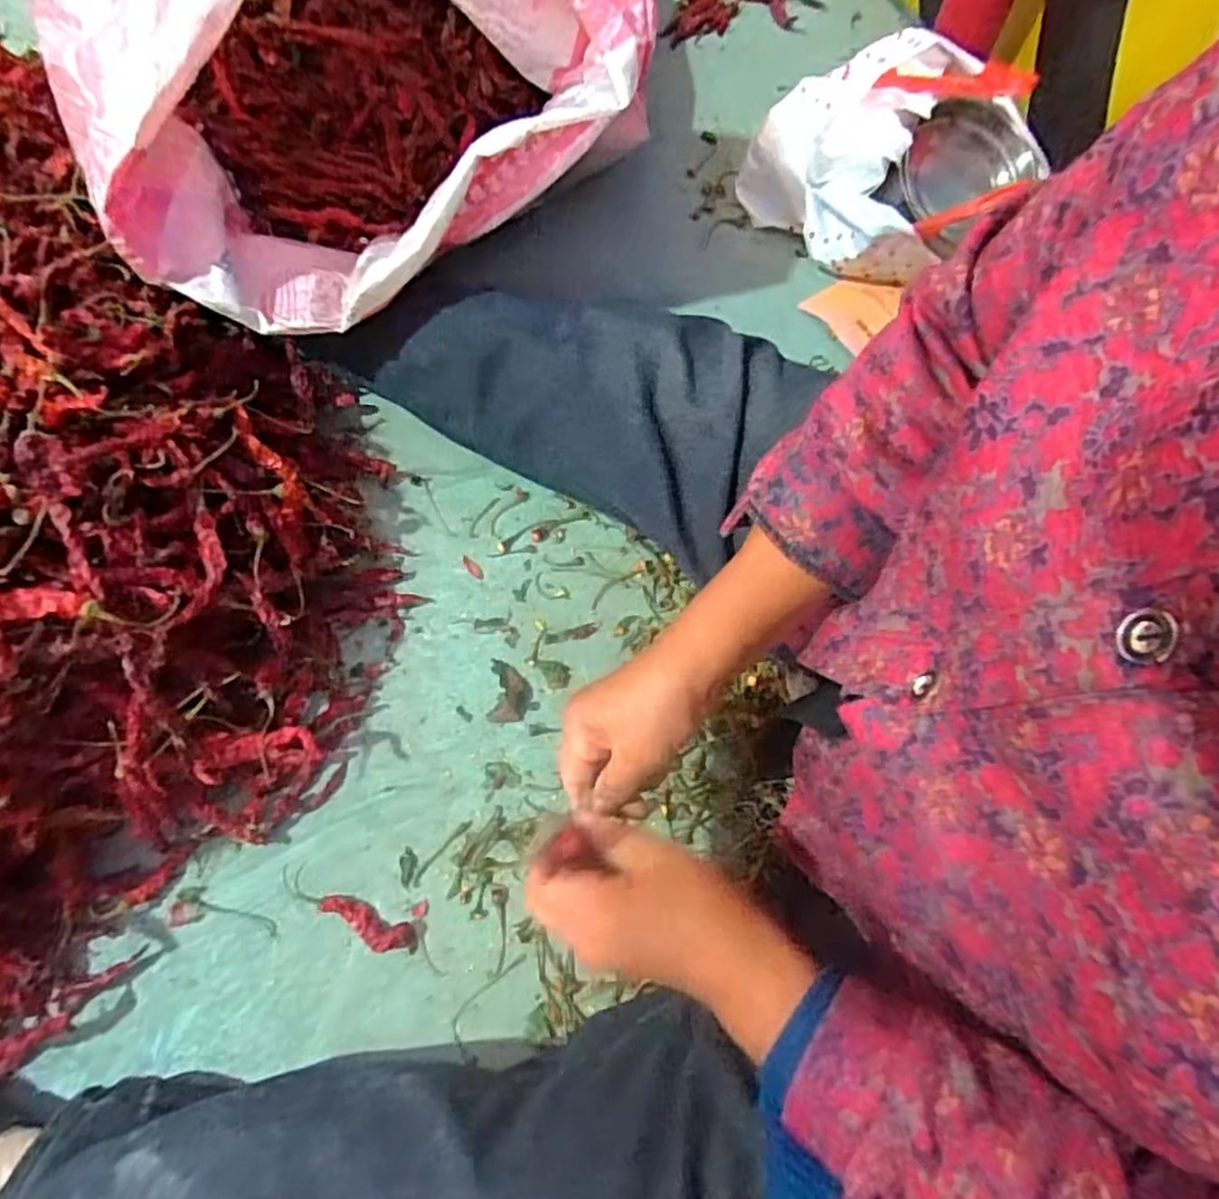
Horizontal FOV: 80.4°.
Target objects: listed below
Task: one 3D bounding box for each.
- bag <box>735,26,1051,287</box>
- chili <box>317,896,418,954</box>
[{"bbox_3d":[0.248,-0.405,0.674,0.247,0.175,0.139,26,69,9],"label":"bag"},{"bbox_3d":[-0.167,0.221,0.492,0.074,0.013,0.022,21,68,6],"label":"chili"}]

